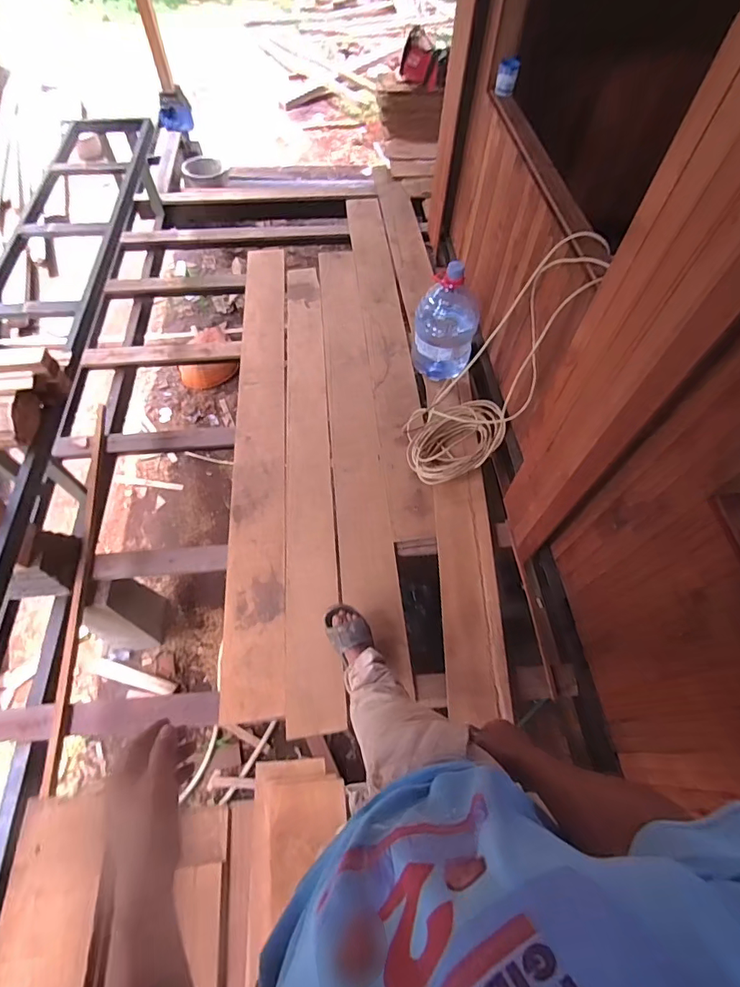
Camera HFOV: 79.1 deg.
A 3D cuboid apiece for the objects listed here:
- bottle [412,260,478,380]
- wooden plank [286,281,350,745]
[{"bbox_3d":[0.304,-0.671,1.783,0.235,0.465,0.214,9,59,4],"label":"bottle"},{"bbox_3d":[-0.250,-0.220,1.787,0.171,0.048,2.067,-6,61,-1],"label":"wooden plank"}]

